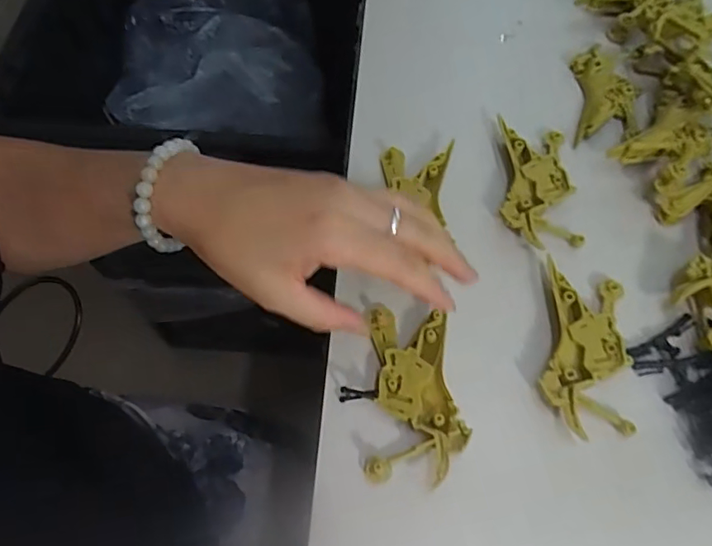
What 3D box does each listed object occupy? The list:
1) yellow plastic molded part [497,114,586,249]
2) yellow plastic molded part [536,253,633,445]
[{"bbox_3d":[0.119,-0.061,0.363,0.049,0.014,0.099,0,63,1],"label":"yellow plastic molded part"},{"bbox_3d":[0.130,0.043,0.310,0.048,0.014,0.099,7,63,4],"label":"yellow plastic molded part"}]

